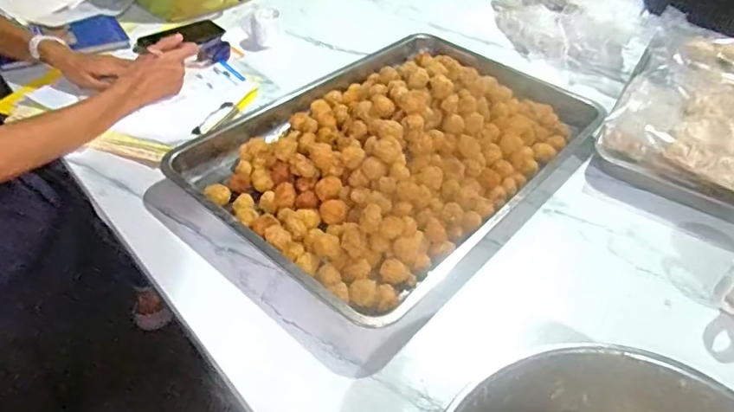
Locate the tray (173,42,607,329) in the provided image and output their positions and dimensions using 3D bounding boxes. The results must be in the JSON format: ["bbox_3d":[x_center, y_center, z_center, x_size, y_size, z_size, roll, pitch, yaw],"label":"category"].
[{"bbox_3d":[0.066,-0.121,0.773,0.396,0.111,0.608,33,49,28],"label":"tray"}]

